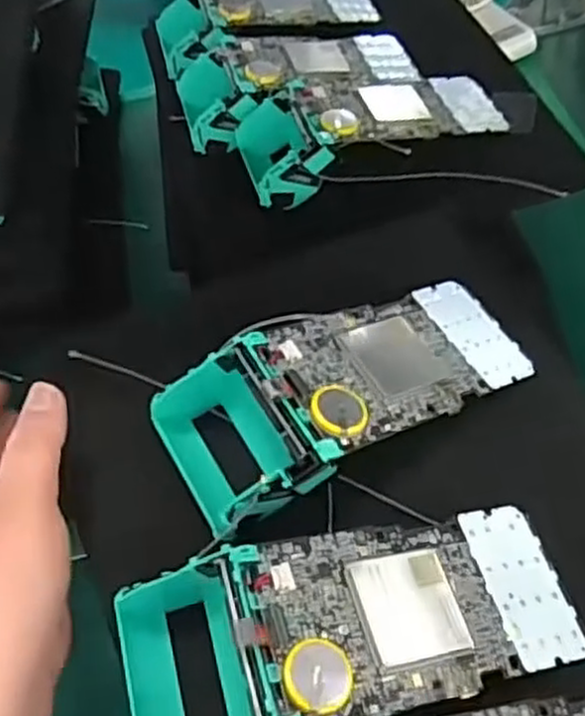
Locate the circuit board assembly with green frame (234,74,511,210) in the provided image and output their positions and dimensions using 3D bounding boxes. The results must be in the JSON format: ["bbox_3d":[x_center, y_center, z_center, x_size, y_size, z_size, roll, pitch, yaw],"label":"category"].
[{"bbox_3d":[0.052,-0.154,0.496,0.171,0.048,0.071,-19,53,0],"label":"circuit board assembly with green frame"}]

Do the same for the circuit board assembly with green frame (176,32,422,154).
[{"bbox_3d":[0.003,-0.201,0.534,0.167,0.045,0.084,-17,53,1],"label":"circuit board assembly with green frame"}]

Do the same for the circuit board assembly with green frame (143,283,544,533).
[{"bbox_3d":[0.028,0.009,0.342,0.174,0.054,0.082,-24,53,-14],"label":"circuit board assembly with green frame"}]

